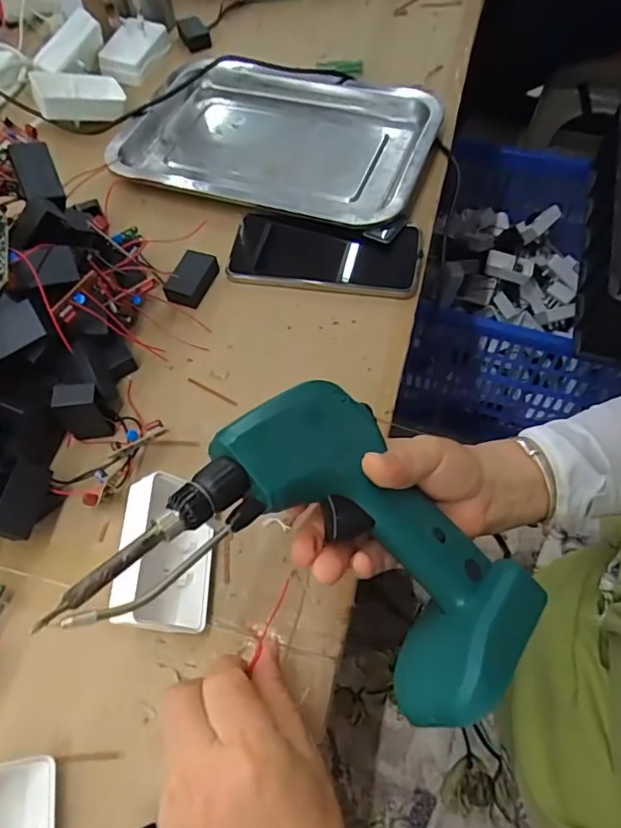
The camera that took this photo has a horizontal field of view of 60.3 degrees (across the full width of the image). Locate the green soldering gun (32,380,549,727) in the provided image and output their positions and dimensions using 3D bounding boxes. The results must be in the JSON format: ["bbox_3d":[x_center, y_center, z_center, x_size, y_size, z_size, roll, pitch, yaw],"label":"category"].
[{"bbox_3d":[0.018,0.074,0.262,0.192,0.050,0.172,38,55,-8],"label":"green soldering gun"}]

